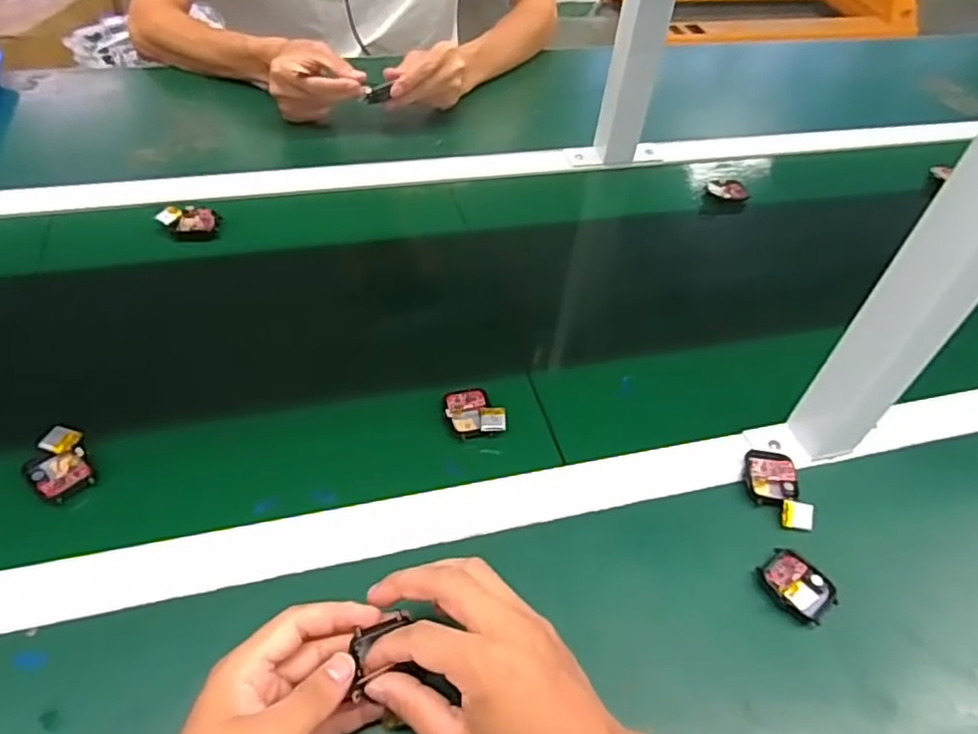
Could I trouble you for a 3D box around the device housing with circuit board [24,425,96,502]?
[{"bbox_3d":[-0.306,0.069,0.471,0.037,0.016,0.055,-21,54,-23],"label":"device housing with circuit board"}]

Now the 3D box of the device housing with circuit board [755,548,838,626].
[{"bbox_3d":[0.208,0.148,0.449,0.037,0.014,0.047,-24,55,-25],"label":"device housing with circuit board"}]

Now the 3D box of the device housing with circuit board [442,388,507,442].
[{"bbox_3d":[-0.012,0.036,0.531,0.046,0.015,0.045,-2,49,-8],"label":"device housing with circuit board"}]

